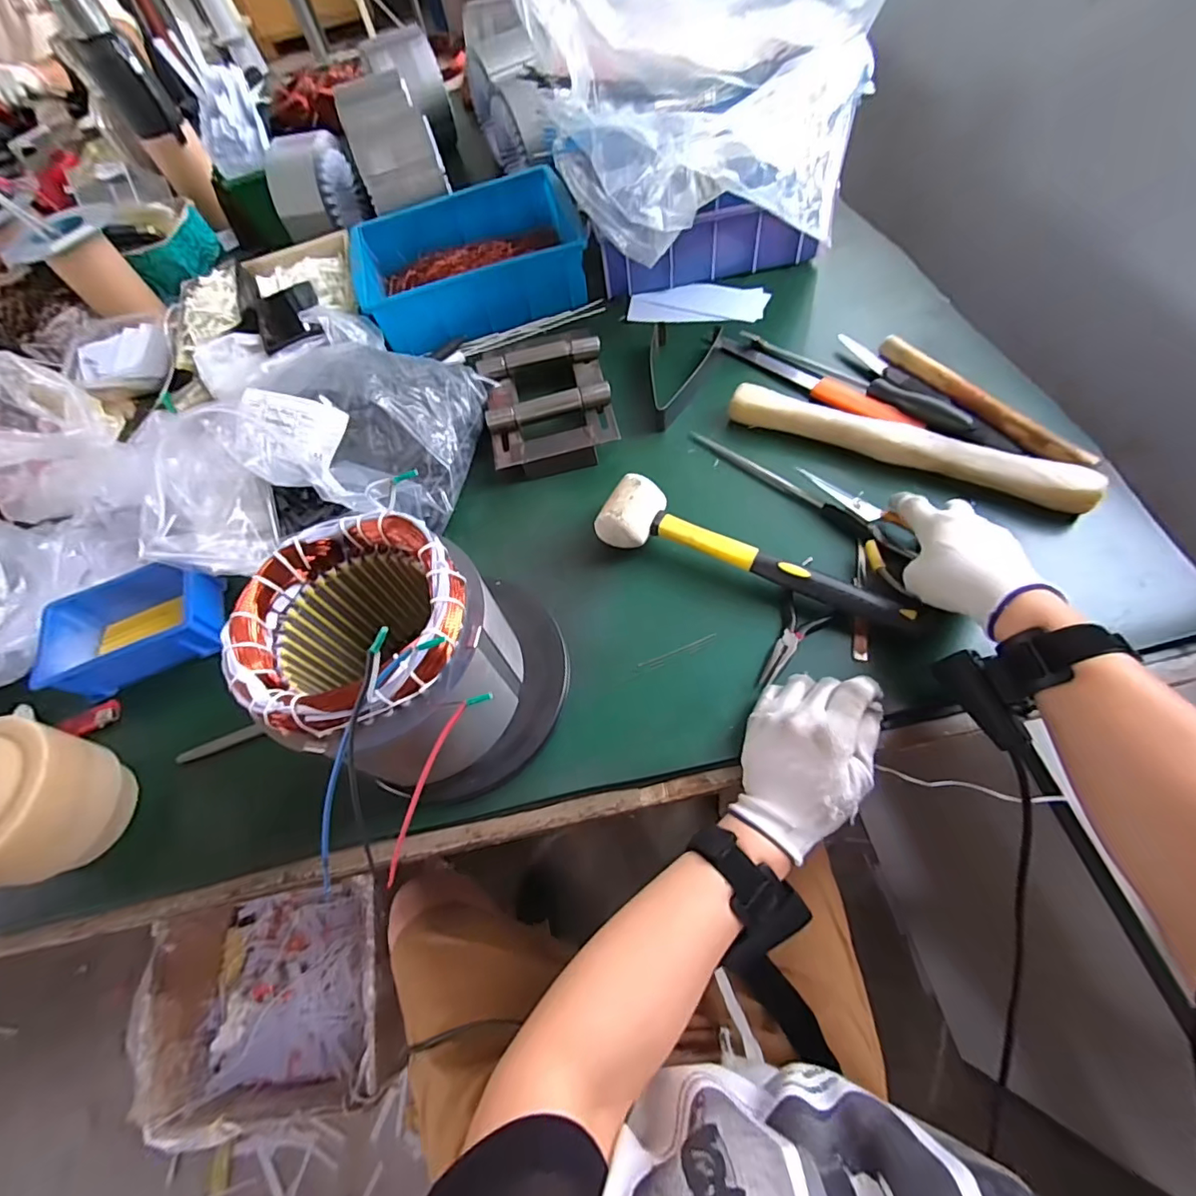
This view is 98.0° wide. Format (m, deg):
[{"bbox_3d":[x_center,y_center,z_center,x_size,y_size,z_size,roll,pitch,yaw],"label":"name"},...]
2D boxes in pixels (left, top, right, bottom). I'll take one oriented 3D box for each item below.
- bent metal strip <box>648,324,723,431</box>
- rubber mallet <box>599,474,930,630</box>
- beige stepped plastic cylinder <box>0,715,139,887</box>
[{"bbox_3d":[0.078,-0.259,0.593,0.076,0.030,0.148,21,67,18],"label":"bent metal strip"},{"bbox_3d":[0.135,-0.038,0.461,0.281,0.057,0.067,19,67,18],"label":"rubber mallet"},{"bbox_3d":[-0.433,0.156,0.391,0.089,0.128,0.109,-2,62,8],"label":"beige stepped plastic cylinder"}]

